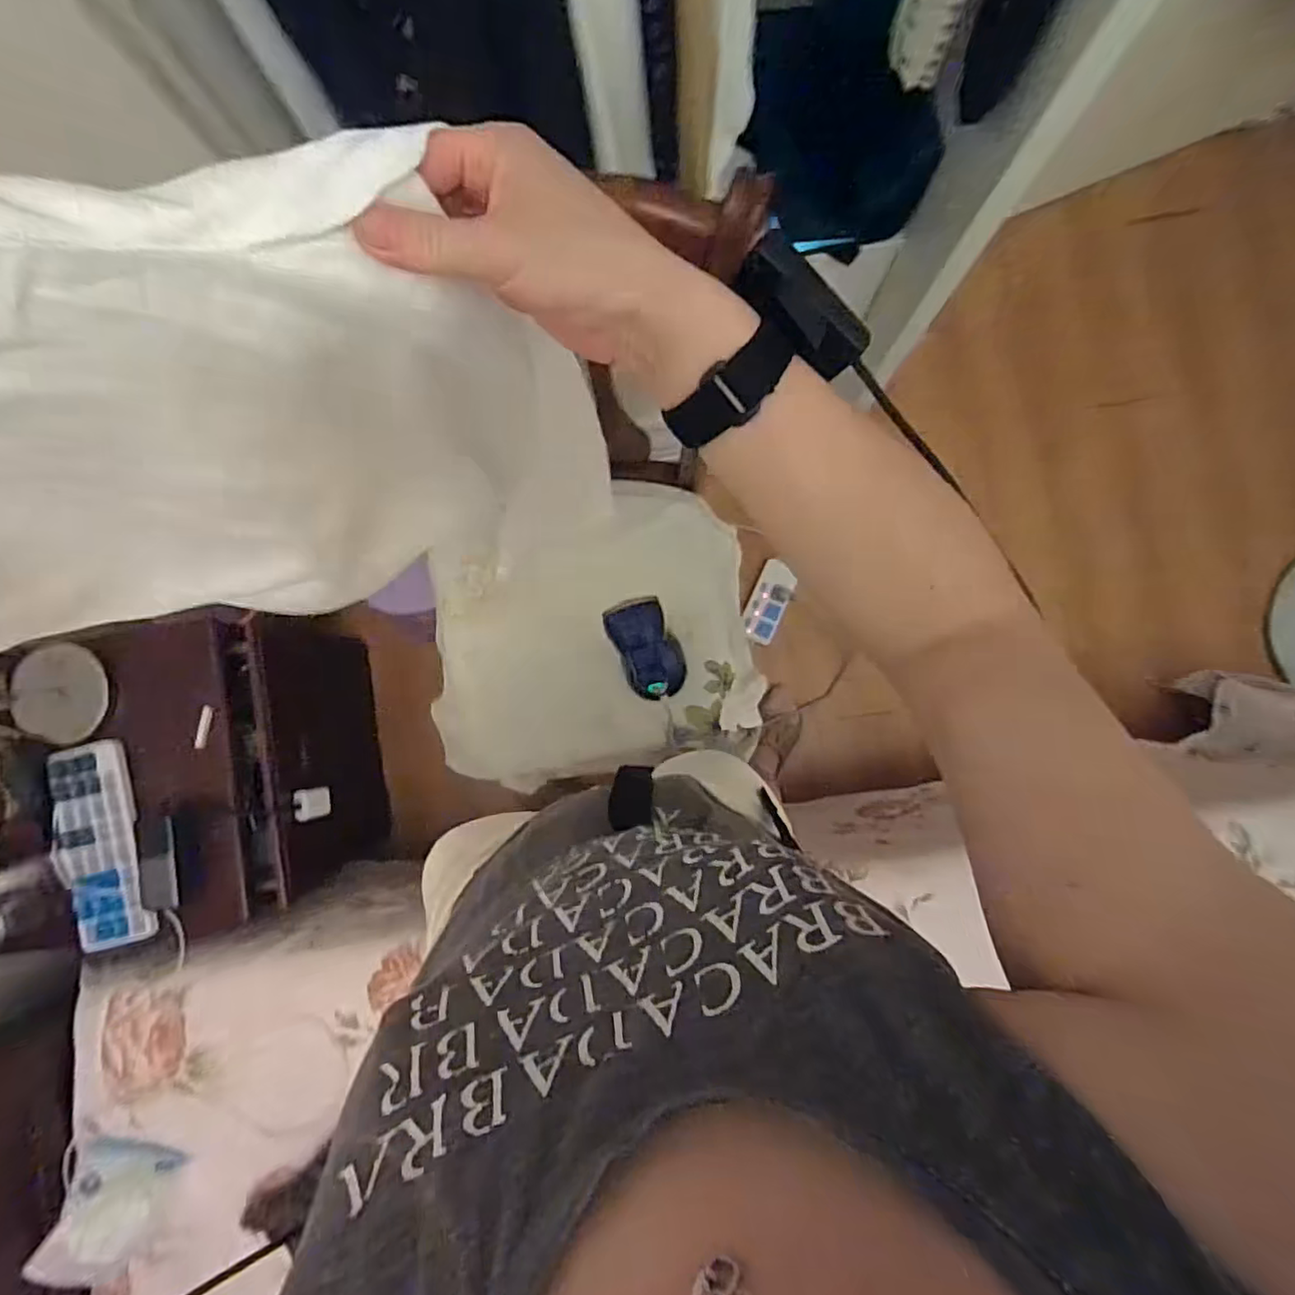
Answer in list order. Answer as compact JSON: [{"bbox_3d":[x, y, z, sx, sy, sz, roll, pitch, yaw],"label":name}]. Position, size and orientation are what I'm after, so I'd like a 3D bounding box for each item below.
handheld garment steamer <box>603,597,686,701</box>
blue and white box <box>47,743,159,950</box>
[{"bbox_3d":[0.007,0.005,0.821,0.074,0.172,0.123,-24,87,1],"label":"handheld garment steamer"},{"bbox_3d":[-0.791,0.283,0.920,0.113,0.027,0.285,-15,87,2],"label":"blue and white box"}]

